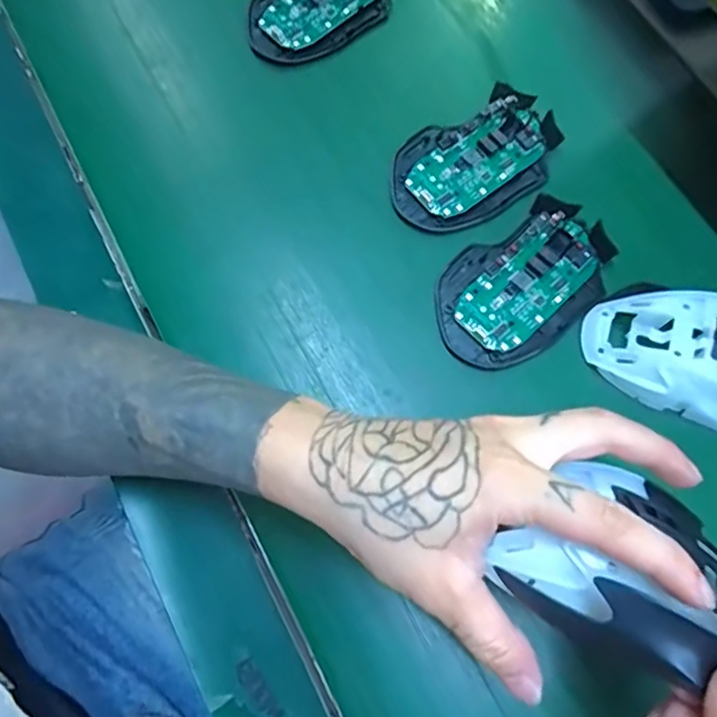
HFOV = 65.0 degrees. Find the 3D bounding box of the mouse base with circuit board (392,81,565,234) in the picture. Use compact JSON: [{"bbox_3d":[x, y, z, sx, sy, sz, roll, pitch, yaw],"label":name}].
[{"bbox_3d":[0.074,-0.128,0.359,0.115,0.015,0.073,-36,75,-10],"label":"mouse base with circuit board"}]

